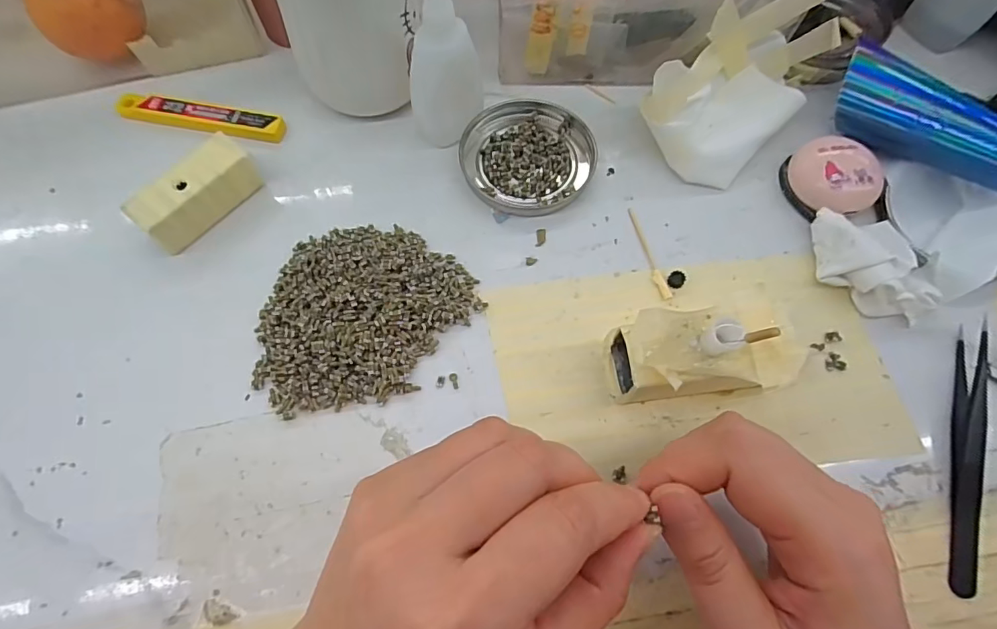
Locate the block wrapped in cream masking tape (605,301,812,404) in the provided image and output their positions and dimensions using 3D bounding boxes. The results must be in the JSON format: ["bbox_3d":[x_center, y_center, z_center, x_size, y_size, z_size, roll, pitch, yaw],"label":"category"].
[{"bbox_3d":[0.095,0.019,0.232,0.082,0.047,0.040,-6,69,-3],"label":"block wrapped in cream masking tape"}]

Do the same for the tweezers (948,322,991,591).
[{"bbox_3d":[0.222,0.062,0.233,0.012,0.014,0.128,18,70,6],"label":"tweezers"}]

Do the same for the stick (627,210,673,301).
[{"bbox_3d":[0.083,-0.035,0.278,0.006,0.004,0.059,-13,70,-6],"label":"stick"}]

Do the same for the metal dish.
[{"bbox_3d":[0.018,-0.097,0.299,0.077,0.008,0.079,0,69,-1],"label":"metal dish"}]

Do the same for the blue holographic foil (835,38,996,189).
[{"bbox_3d":[0.241,-0.105,0.272,0.116,0.035,0.036,41,74,14],"label":"blue holographic foil"}]

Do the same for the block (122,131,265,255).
[{"bbox_3d":[-0.164,-0.066,0.273,0.027,0.025,0.064,35,72,12],"label":"block"}]

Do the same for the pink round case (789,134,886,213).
[{"bbox_3d":[0.192,-0.078,0.285,0.042,0.021,0.043,0,69,-1],"label":"pink round case"}]

